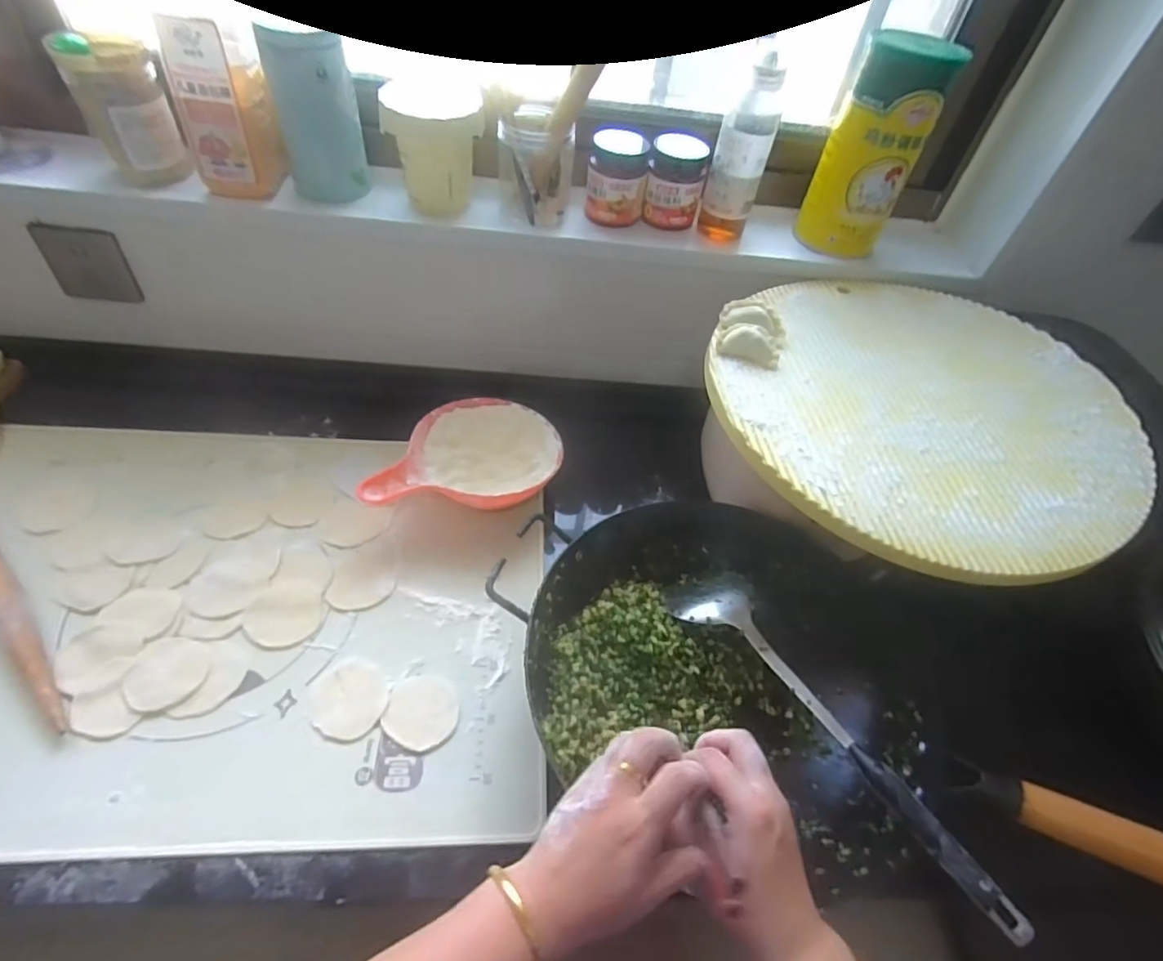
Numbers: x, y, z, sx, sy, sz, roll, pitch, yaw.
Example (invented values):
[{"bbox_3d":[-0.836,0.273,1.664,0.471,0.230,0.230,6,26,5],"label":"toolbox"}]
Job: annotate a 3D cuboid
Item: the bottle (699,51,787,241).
[{"bbox_3d":[0.176,-0.355,0.640,0.058,0.182,0.049,18,49,6],"label":"bottle"}]

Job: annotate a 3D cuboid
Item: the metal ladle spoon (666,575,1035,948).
[{"bbox_3d":[0.188,0.187,0.472,0.071,0.030,0.342,-20,41,-21],"label":"metal ladle spoon"}]

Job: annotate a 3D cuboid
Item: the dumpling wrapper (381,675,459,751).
[{"bbox_3d":[-0.142,0.205,0.514,0.064,0.004,0.060,3,51,-4],"label":"dumpling wrapper"}]

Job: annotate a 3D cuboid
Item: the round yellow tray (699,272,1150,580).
[{"bbox_3d":[0.325,-0.075,0.549,0.362,0.023,0.368,3,51,-4],"label":"round yellow tray"}]

